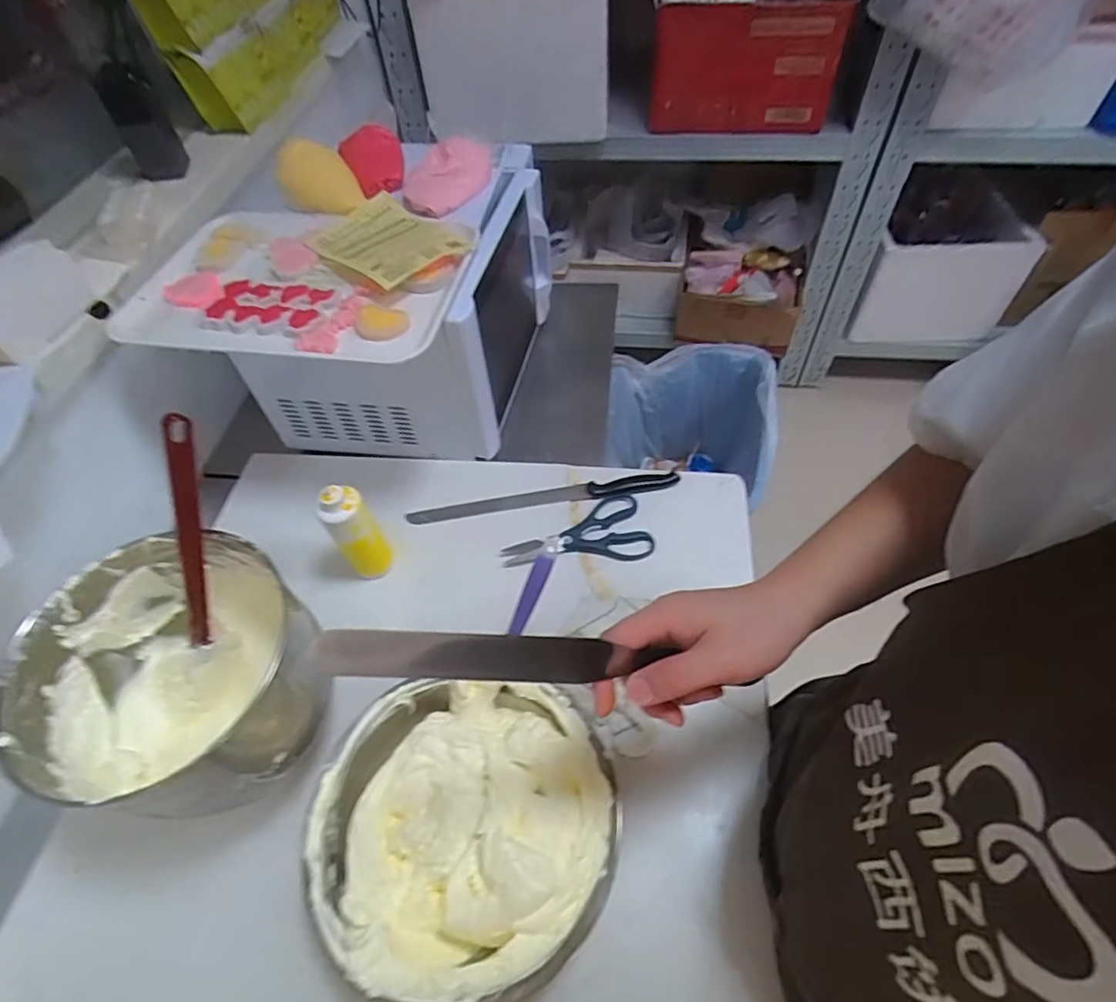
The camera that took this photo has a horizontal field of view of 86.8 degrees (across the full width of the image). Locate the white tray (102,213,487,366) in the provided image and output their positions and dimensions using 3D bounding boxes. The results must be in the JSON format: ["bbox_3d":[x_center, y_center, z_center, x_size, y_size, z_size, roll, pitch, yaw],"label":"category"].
[{"bbox_3d":[-0.306,-0.260,0.692,0.381,0.034,0.247,4,54,6],"label":"white tray"}]

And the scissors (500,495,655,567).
[{"bbox_3d":[0.024,0.036,0.769,0.189,0.016,0.095,-4,54,0],"label":"scissors"}]

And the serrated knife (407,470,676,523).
[{"bbox_3d":[-0.020,-0.006,0.801,0.364,0.013,0.029,-7,54,-2],"label":"serrated knife"}]

